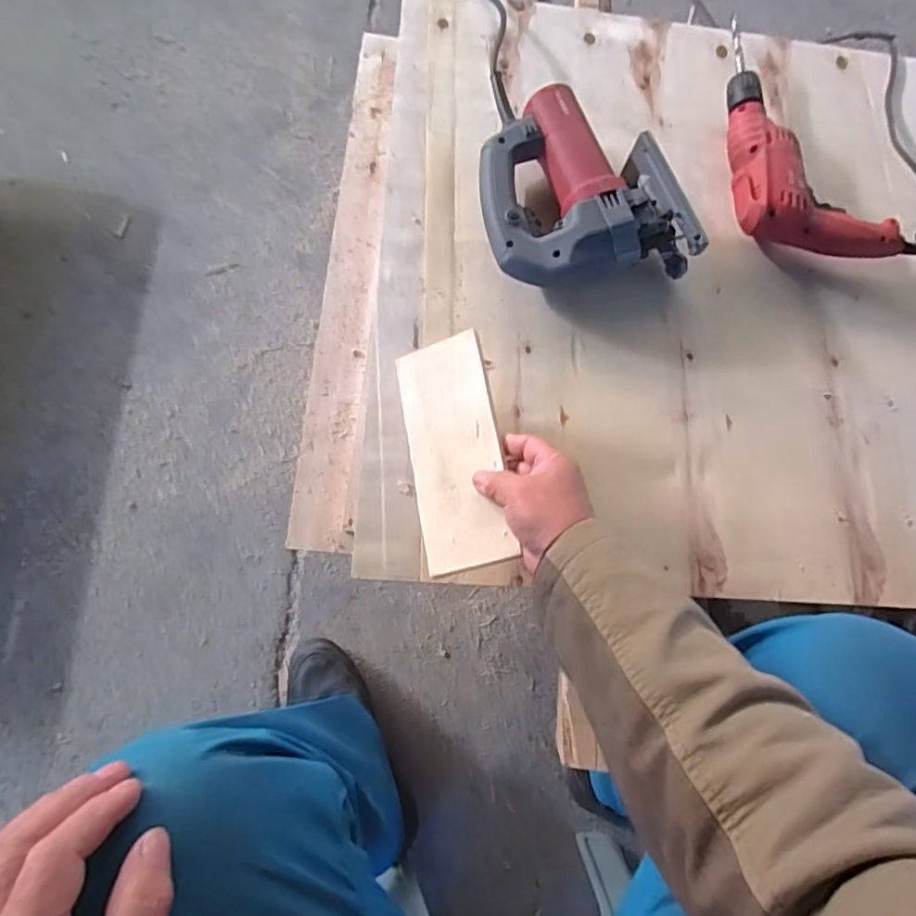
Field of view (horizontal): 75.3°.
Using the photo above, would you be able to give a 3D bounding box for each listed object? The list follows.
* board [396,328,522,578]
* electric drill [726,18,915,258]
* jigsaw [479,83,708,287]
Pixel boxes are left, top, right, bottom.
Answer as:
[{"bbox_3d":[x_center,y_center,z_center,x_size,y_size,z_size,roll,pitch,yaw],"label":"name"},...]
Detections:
[{"bbox_3d":[-0.004,-0.010,0.555,0.089,0.005,0.224,-18,67,17],"label":"board"},{"bbox_3d":[0.459,-0.389,0.730,0.252,0.064,0.321,1,76,-5],"label":"electric drill"},{"bbox_3d":[0.132,-0.306,0.680,0.216,0.073,0.235,-11,77,-8],"label":"jigsaw"}]

